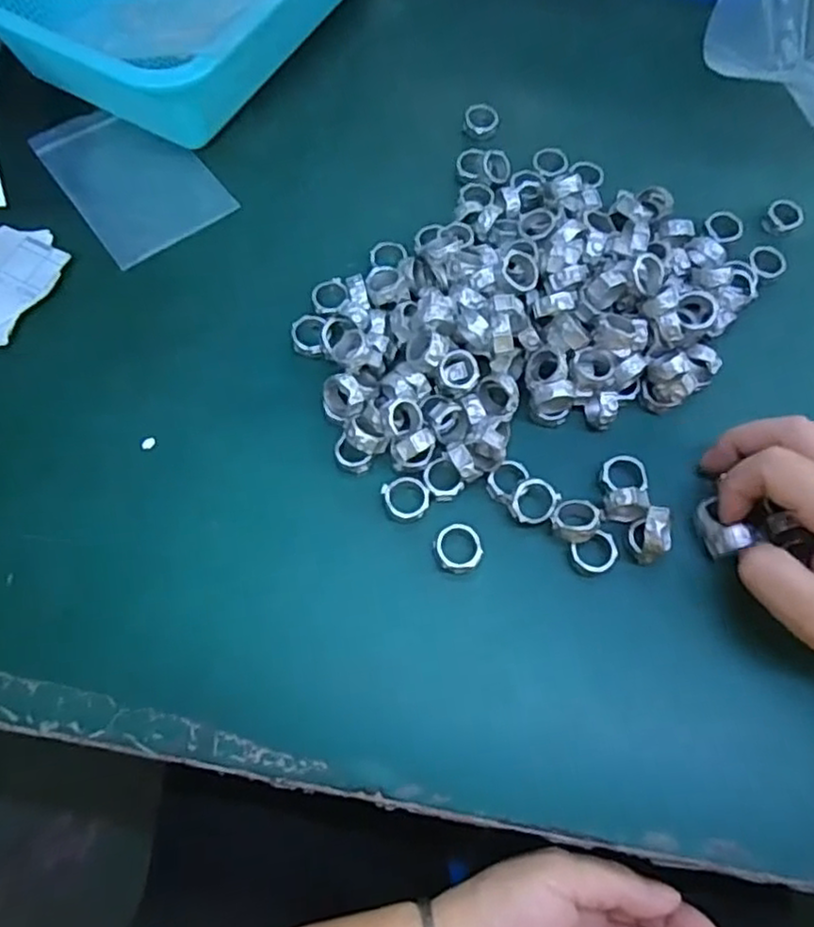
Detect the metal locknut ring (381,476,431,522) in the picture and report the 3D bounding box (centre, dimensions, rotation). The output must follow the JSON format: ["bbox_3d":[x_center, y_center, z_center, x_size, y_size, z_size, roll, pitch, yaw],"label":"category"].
[{"bbox_3d":[0.000,0.017,0.333,0.022,0.004,0.023,0,67,-1],"label":"metal locknut ring"}]

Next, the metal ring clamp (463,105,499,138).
[{"bbox_3d":[0.048,-0.223,0.437,0.022,0.005,0.025,5,67,1],"label":"metal ring clamp"}]

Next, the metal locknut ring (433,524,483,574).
[{"bbox_3d":[0.025,0.041,0.324,0.022,0.006,0.023,0,67,-1],"label":"metal locknut ring"}]

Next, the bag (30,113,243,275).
[{"bbox_3d":[-0.169,-0.179,0.417,0.078,0.005,0.123,-35,72,-14],"label":"bag"}]

